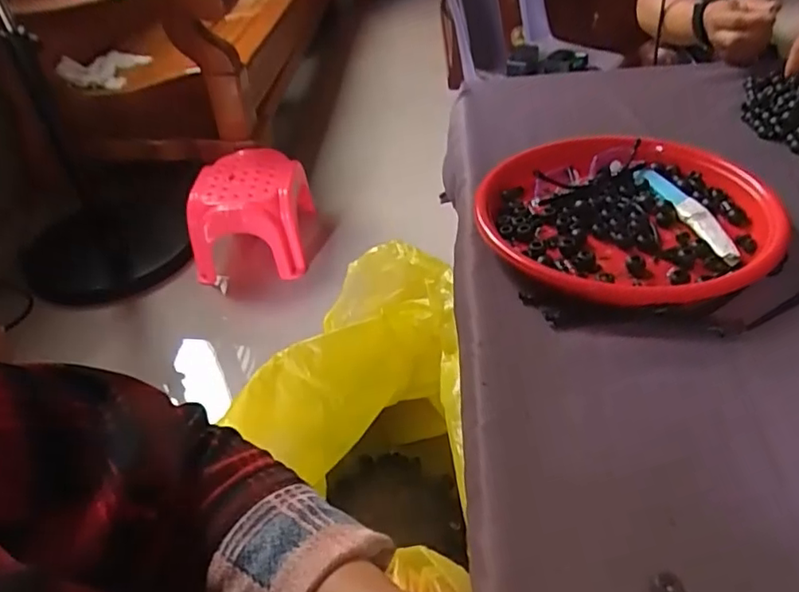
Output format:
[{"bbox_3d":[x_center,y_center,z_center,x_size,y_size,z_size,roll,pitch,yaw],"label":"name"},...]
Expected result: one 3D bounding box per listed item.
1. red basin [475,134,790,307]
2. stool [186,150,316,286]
[{"bbox_3d":[0.196,-0.083,0.540,0.243,0.044,0.232,-3,40,2],"label":"red basin"},{"bbox_3d":[-0.339,-0.194,1.388,0.242,0.178,0.279,-5,40,0],"label":"stool"}]

